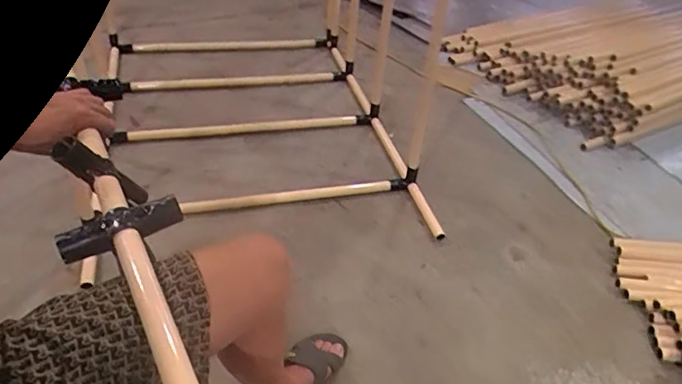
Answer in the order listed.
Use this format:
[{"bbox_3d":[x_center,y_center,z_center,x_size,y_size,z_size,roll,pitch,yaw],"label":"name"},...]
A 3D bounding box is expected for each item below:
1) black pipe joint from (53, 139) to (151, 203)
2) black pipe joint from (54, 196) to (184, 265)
[{"bbox_3d":[-0.281,-0.017,0.619,0.033,0.116,0.030,-42,47,6],"label":"black pipe joint"},{"bbox_3d":[-0.244,0.037,0.569,0.125,0.034,0.040,-22,49,-28],"label":"black pipe joint"}]

